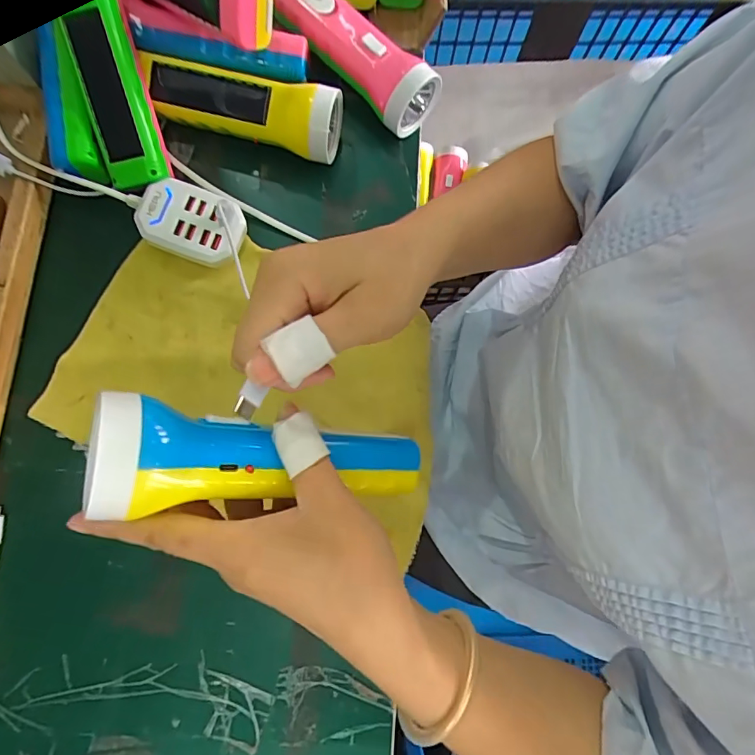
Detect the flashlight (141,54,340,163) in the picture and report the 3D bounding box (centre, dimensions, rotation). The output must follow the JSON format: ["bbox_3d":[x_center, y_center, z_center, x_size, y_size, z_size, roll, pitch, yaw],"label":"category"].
[{"bbox_3d":[-0.107,-0.214,0.378,0.153,0.040,0.045,12,79,1],"label":"flashlight"}]

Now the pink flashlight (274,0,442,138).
[{"bbox_3d":[-0.023,-0.277,0.392,0.051,0.048,0.161,-42,83,-9],"label":"pink flashlight"}]

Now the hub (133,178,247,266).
[{"bbox_3d":[-0.140,-0.117,0.362,0.075,0.032,0.055,17,79,2],"label":"hub"}]

